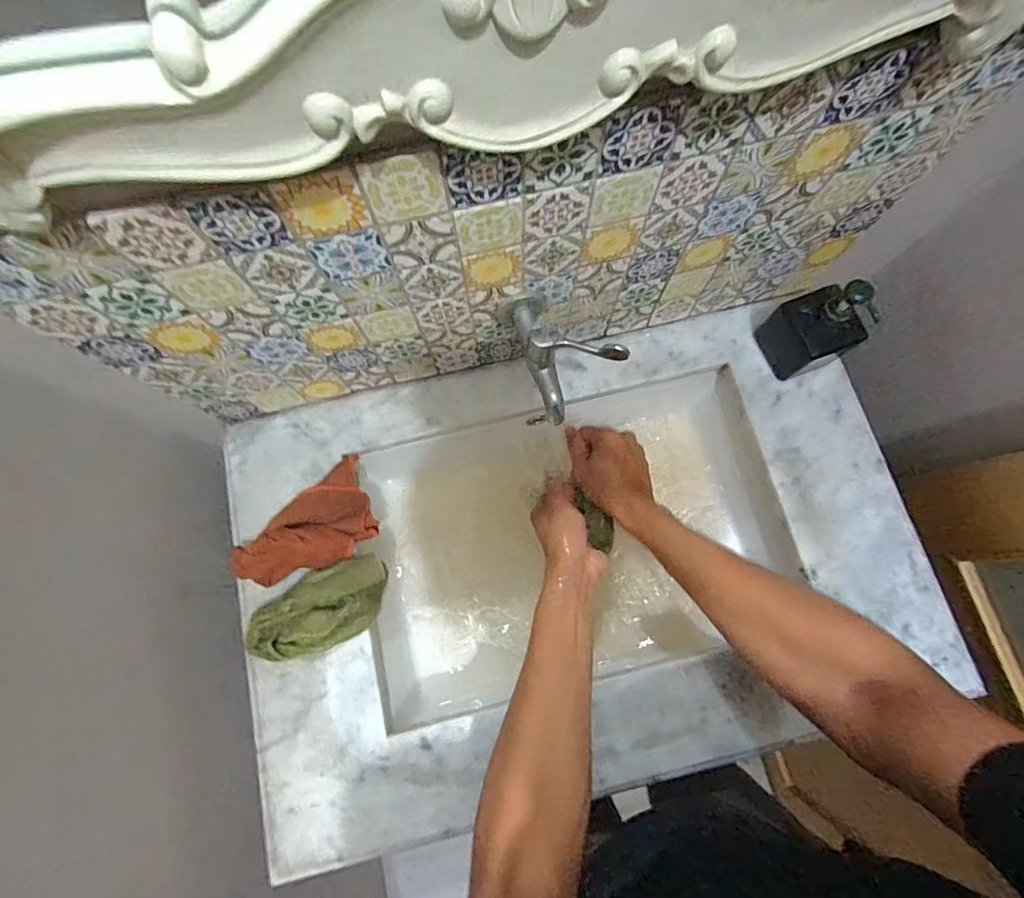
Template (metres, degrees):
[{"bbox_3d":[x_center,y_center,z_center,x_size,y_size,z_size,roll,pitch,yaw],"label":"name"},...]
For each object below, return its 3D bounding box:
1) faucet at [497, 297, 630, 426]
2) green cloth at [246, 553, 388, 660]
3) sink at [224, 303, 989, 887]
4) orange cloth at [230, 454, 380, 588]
[{"bbox_3d":[0.041,-0.092,0.425,0.066,0.076,0.111,-23,78,-5],"label":"faucet"},{"bbox_3d":[-0.187,0.159,0.486,0.135,0.044,0.071,-20,77,-3],"label":"green cloth"},{"bbox_3d":[0.064,0.120,0.579,0.702,0.145,0.445,-15,77,-2],"label":"sink"},{"bbox_3d":[-0.204,0.084,0.499,0.154,0.059,0.091,-44,79,-8],"label":"orange cloth"}]

